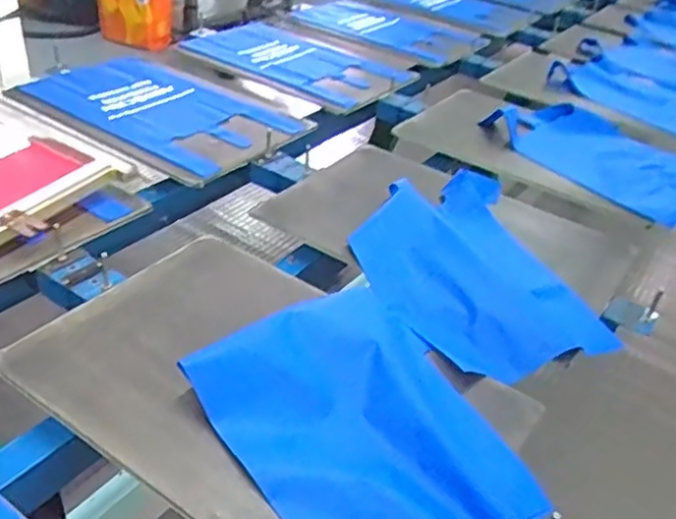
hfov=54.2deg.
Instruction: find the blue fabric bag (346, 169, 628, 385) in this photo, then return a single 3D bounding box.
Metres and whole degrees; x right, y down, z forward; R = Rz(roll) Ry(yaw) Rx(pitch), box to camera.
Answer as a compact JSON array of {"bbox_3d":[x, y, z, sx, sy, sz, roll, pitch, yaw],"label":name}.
[{"bbox_3d":[0.212,0.002,1.133,0.347,0.076,0.511,-10,46,-13],"label":"blue fabric bag"}]

